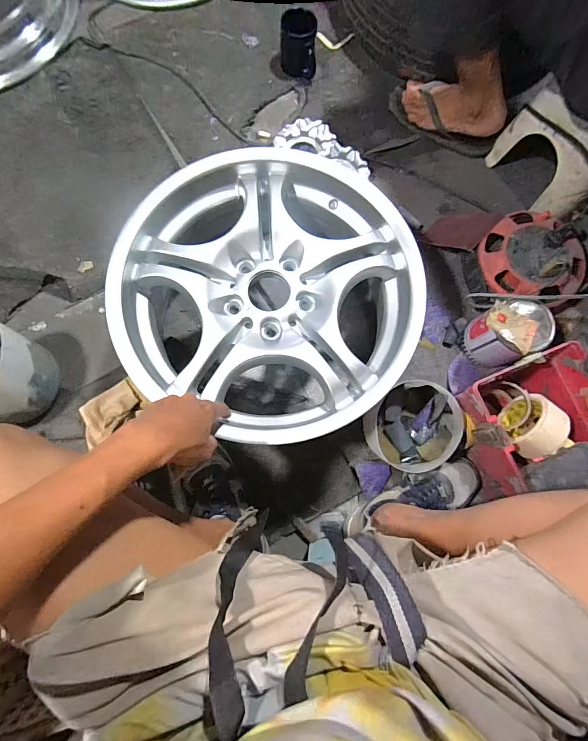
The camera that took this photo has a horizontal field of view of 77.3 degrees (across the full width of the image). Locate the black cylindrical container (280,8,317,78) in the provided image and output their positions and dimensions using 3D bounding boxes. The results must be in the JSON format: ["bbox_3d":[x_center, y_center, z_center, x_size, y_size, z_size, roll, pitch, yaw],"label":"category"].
[{"bbox_3d":[0.010,-0.724,0.821,0.077,0.104,0.072,0,79,1],"label":"black cylindrical container"}]

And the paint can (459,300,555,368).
[{"bbox_3d":[0.386,-0.066,0.672,0.102,0.126,0.096,0,79,1],"label":"paint can"}]

